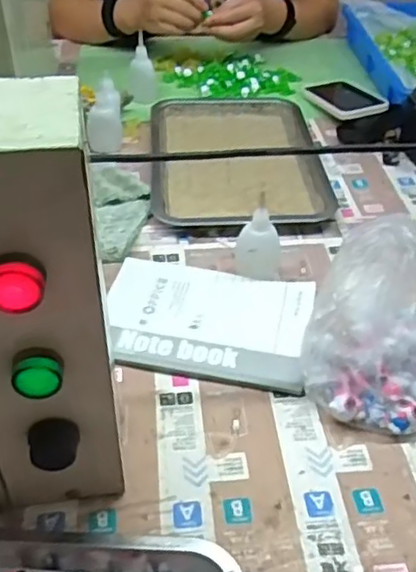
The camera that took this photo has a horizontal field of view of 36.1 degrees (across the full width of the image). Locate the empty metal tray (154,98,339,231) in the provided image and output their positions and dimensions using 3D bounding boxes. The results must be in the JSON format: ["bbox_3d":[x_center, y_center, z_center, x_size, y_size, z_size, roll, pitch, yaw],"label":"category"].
[{"bbox_3d":[0.034,-0.173,0.836,0.209,0.029,0.305,-3,42,-4],"label":"empty metal tray"}]

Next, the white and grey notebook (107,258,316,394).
[{"bbox_3d":[-0.002,0.028,0.605,0.189,0.011,0.143,8,42,7],"label":"white and grey notebook"}]

